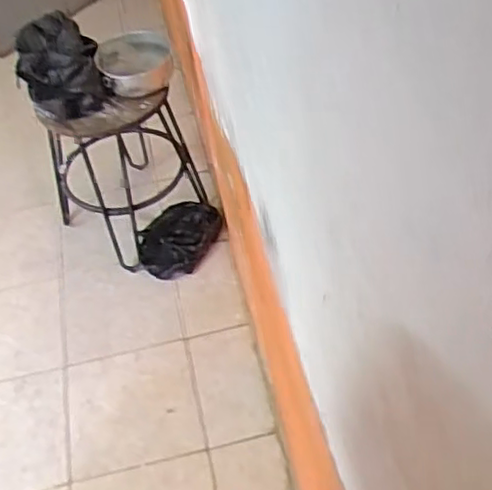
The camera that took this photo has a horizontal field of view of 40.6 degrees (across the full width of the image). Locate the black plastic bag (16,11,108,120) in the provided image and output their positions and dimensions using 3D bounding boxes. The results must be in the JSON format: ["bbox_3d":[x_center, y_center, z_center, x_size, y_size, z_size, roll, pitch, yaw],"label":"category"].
[{"bbox_3d":[-0.444,-0.427,1.588,0.188,0.169,0.224,-19,49,-12],"label":"black plastic bag"}]

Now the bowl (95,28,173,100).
[{"bbox_3d":[-0.275,-0.452,1.648,0.186,0.082,0.203,-5,48,1],"label":"bowl"}]

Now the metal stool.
[{"bbox_3d":[-0.345,-0.253,1.858,0.373,0.481,0.361,-34,54,-24],"label":"metal stool"}]

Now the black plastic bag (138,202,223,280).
[{"bbox_3d":[-0.191,-0.018,1.916,0.206,0.103,0.240,7,49,11],"label":"black plastic bag"}]

